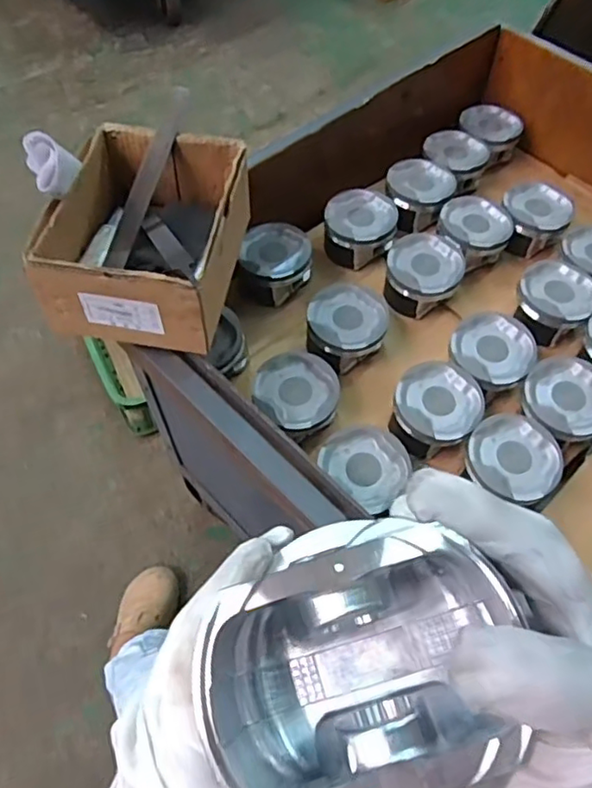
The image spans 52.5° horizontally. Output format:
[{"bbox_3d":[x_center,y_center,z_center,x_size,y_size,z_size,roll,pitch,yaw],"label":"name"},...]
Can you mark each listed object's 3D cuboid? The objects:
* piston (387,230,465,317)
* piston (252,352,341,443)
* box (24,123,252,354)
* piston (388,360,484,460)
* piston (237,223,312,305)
[{"bbox_3d":[0.156,-0.148,0.741,0.088,0.051,0.092,13,60,6],"label":"piston"},{"bbox_3d":[-0.001,0.005,0.652,0.086,0.049,0.089,1,60,-1],"label":"piston"},{"bbox_3d":[-0.132,-0.149,0.554,0.147,0.082,0.199,10,60,4],"label":"box"},{"bbox_3d":[0.150,0.016,0.650,0.088,0.049,0.091,1,60,-1],"label":"piston"},{"bbox_3d":[-0.025,-0.163,0.752,0.088,0.050,0.090,3,60,0],"label":"piston"}]

